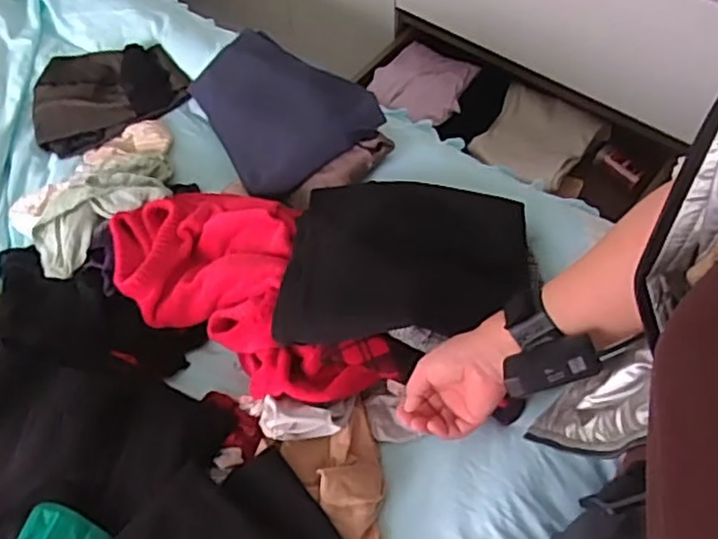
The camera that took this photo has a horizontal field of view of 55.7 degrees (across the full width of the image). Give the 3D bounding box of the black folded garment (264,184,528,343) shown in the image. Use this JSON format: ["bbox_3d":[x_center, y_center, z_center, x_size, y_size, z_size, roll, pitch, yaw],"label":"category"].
[{"bbox_3d":[0.057,-0.025,0.870,0.332,0.103,0.199,-10,55,-4],"label":"black folded garment"}]

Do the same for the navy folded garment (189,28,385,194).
[{"bbox_3d":[-0.136,-0.275,1.087,0.219,0.095,0.338,-27,58,-15],"label":"navy folded garment"}]

